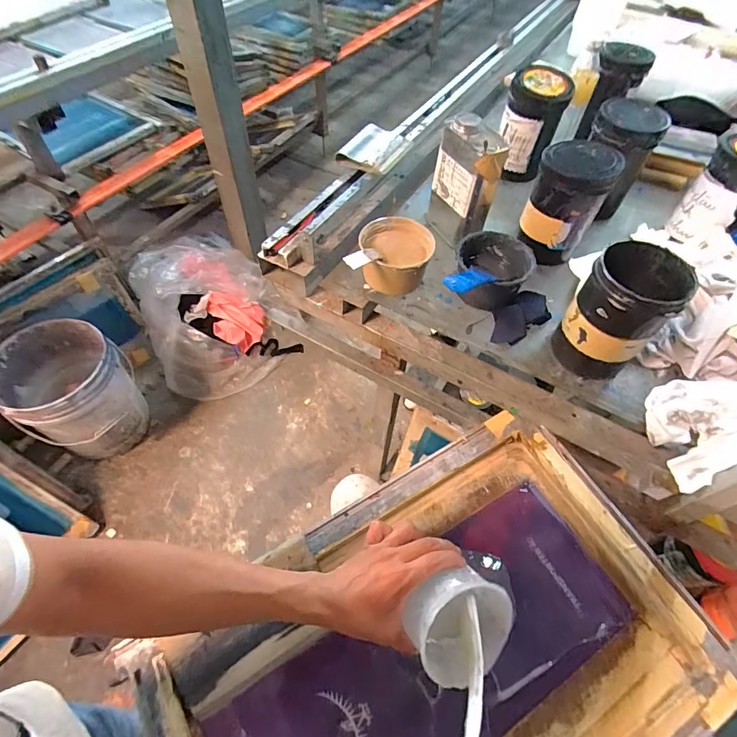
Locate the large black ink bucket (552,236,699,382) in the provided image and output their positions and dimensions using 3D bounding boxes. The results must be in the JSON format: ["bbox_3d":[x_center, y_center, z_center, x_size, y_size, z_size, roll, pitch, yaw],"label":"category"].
[{"bbox_3d":[0.326,-0.071,0.560,0.101,0.155,0.110,35,61,20],"label":"large black ink bucket"}]

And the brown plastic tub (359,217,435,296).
[{"bbox_3d":[0.045,-0.185,0.689,0.113,0.072,0.113,1,55,-2],"label":"brown plastic tub"}]

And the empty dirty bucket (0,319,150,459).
[{"bbox_3d":[-0.869,0.097,1.285,0.264,0.412,0.308,25,58,14],"label":"empty dirty bucket"}]

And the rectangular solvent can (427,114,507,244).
[{"bbox_3d":[0.161,-0.308,0.715,0.072,0.187,0.104,-12,57,-11],"label":"rectangular solvent can"}]

